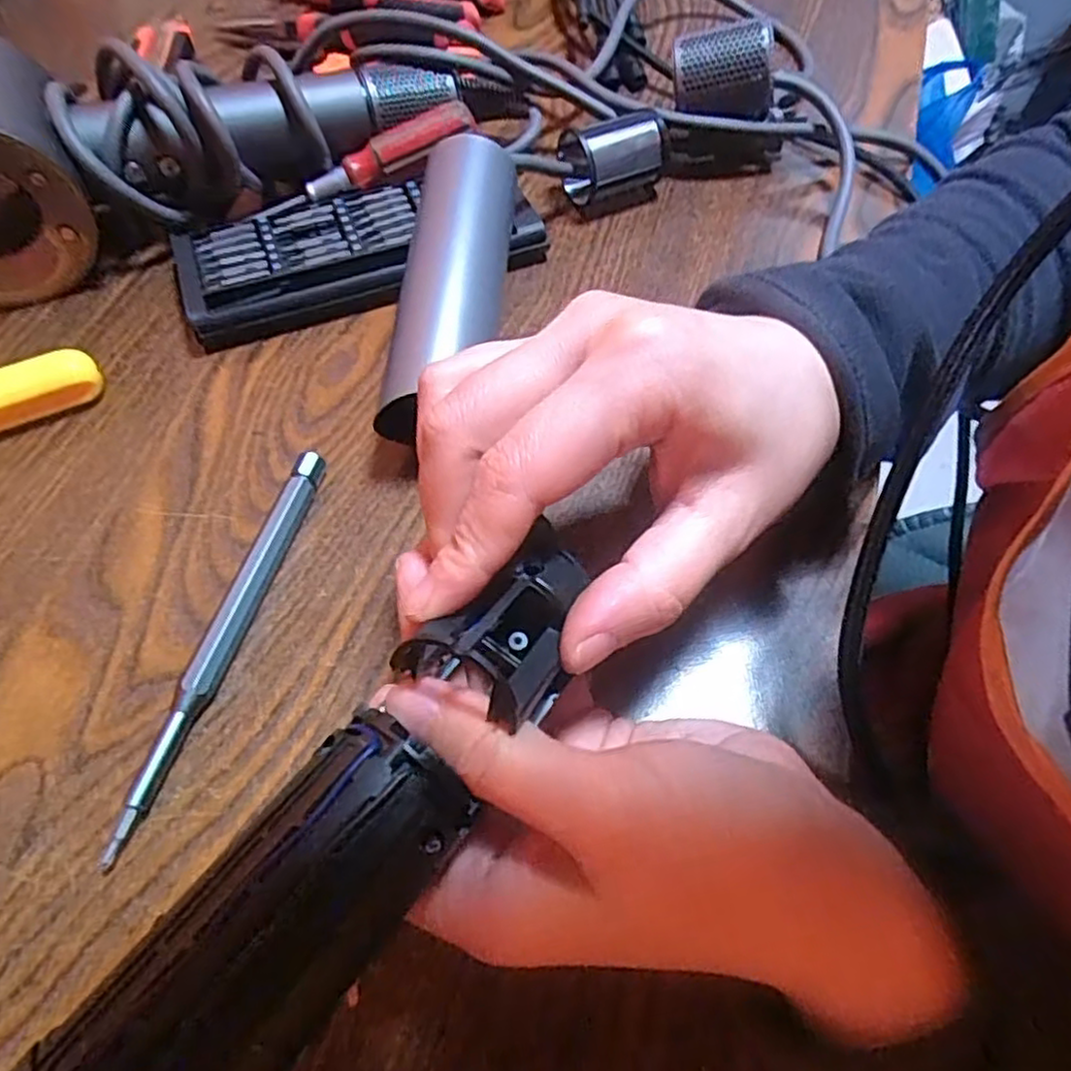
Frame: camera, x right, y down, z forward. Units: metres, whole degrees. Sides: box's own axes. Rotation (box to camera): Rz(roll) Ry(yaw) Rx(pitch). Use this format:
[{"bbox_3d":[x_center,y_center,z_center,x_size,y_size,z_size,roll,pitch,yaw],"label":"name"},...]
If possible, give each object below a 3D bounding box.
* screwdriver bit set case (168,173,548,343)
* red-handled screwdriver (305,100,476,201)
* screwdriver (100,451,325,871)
[{"bbox_3d":[-0.080,-0.130,0.318,0.156,0.021,0.069,-17,59,-11],"label":"screwdriver bit set case"},{"bbox_3d":[-0.067,-0.177,0.327,0.082,0.014,0.012,-25,59,5],"label":"red-handled screwdriver"},{"bbox_3d":[-0.097,0.030,0.223,0.009,0.012,0.134,13,58,8],"label":"screwdriver"}]

